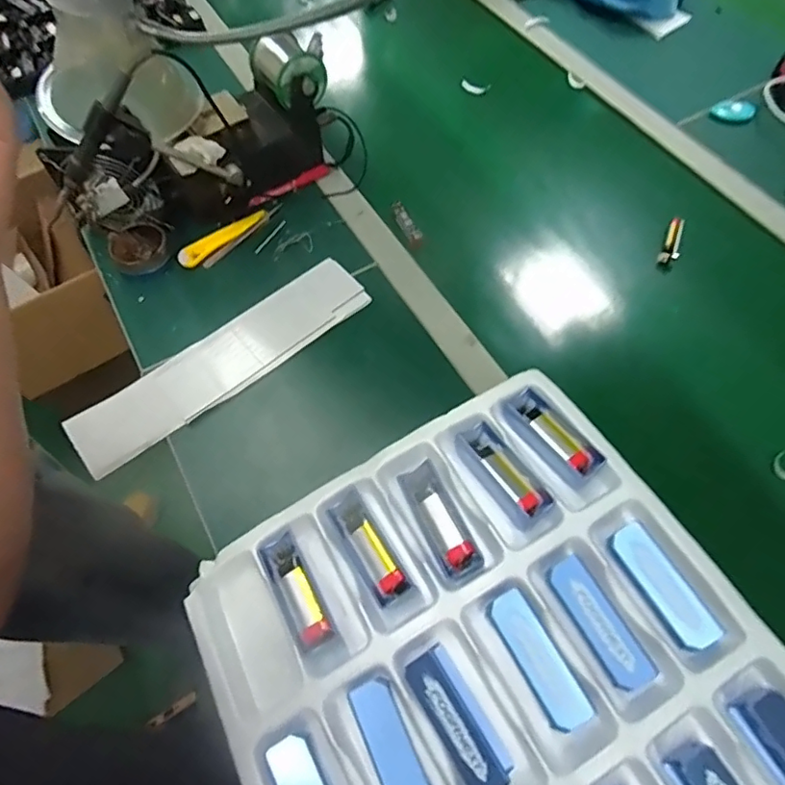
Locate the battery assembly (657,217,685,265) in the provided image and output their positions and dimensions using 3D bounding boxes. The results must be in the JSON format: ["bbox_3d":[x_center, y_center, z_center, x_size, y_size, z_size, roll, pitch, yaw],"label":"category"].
[{"bbox_3d":[0.344,-0.186,0.670,0.020,0.016,0.066,23,64,14],"label":"battery assembly"}]

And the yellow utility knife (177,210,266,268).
[{"bbox_3d":[-0.211,-0.192,0.677,0.122,0.012,0.025,-41,67,-18],"label":"yellow utility knife"}]

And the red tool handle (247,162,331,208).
[{"bbox_3d":[-0.133,-0.272,0.716,0.122,0.007,0.012,-36,65,-16],"label":"red tool handle"}]

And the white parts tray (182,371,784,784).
[{"bbox_3d":[0.091,0.223,0.309,0.308,0.050,0.441,-27,63,-12],"label":"white parts tray"}]

